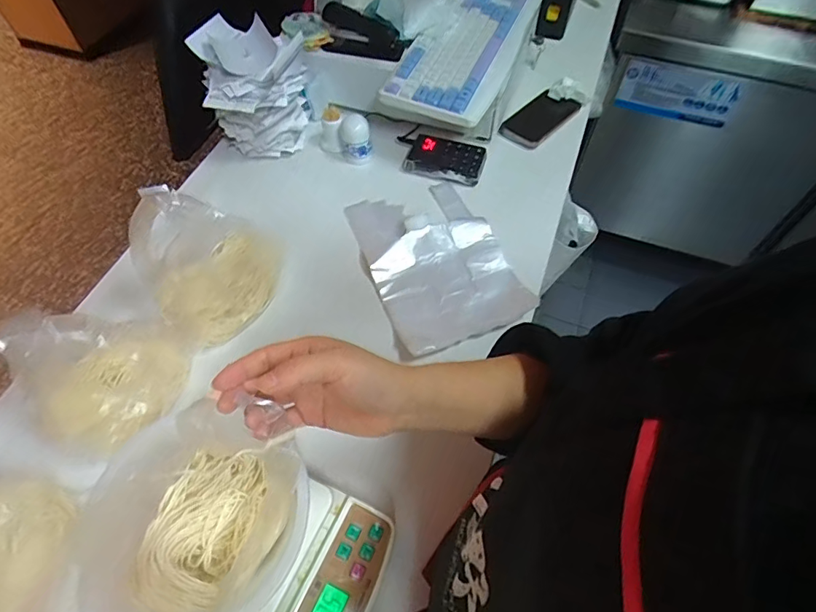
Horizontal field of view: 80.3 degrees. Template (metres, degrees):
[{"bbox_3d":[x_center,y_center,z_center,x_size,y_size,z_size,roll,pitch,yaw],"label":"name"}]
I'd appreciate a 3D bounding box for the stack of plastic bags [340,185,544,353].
[{"bbox_3d":[0.039,-0.068,0.680,0.182,0.028,0.265,-18,60,-11],"label":"stack of plastic bags"}]

